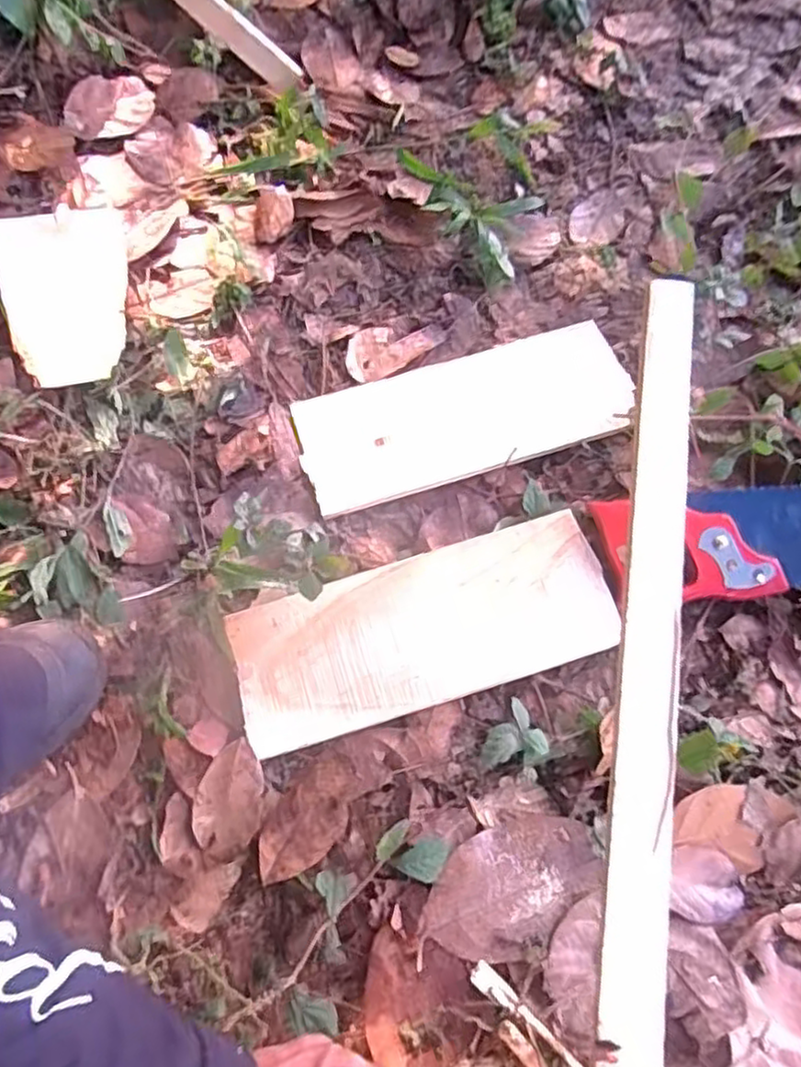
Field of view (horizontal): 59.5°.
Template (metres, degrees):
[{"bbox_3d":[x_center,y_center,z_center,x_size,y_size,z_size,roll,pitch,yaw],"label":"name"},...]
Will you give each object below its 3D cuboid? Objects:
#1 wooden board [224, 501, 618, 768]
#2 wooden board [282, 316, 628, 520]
[{"bbox_3d":[0.019,0.078,0.574,0.306,0.010,0.121,-16,67,-6],"label":"wooden board"},{"bbox_3d":[0.060,-0.113,0.654,0.307,0.011,0.124,-17,67,-6],"label":"wooden board"}]

